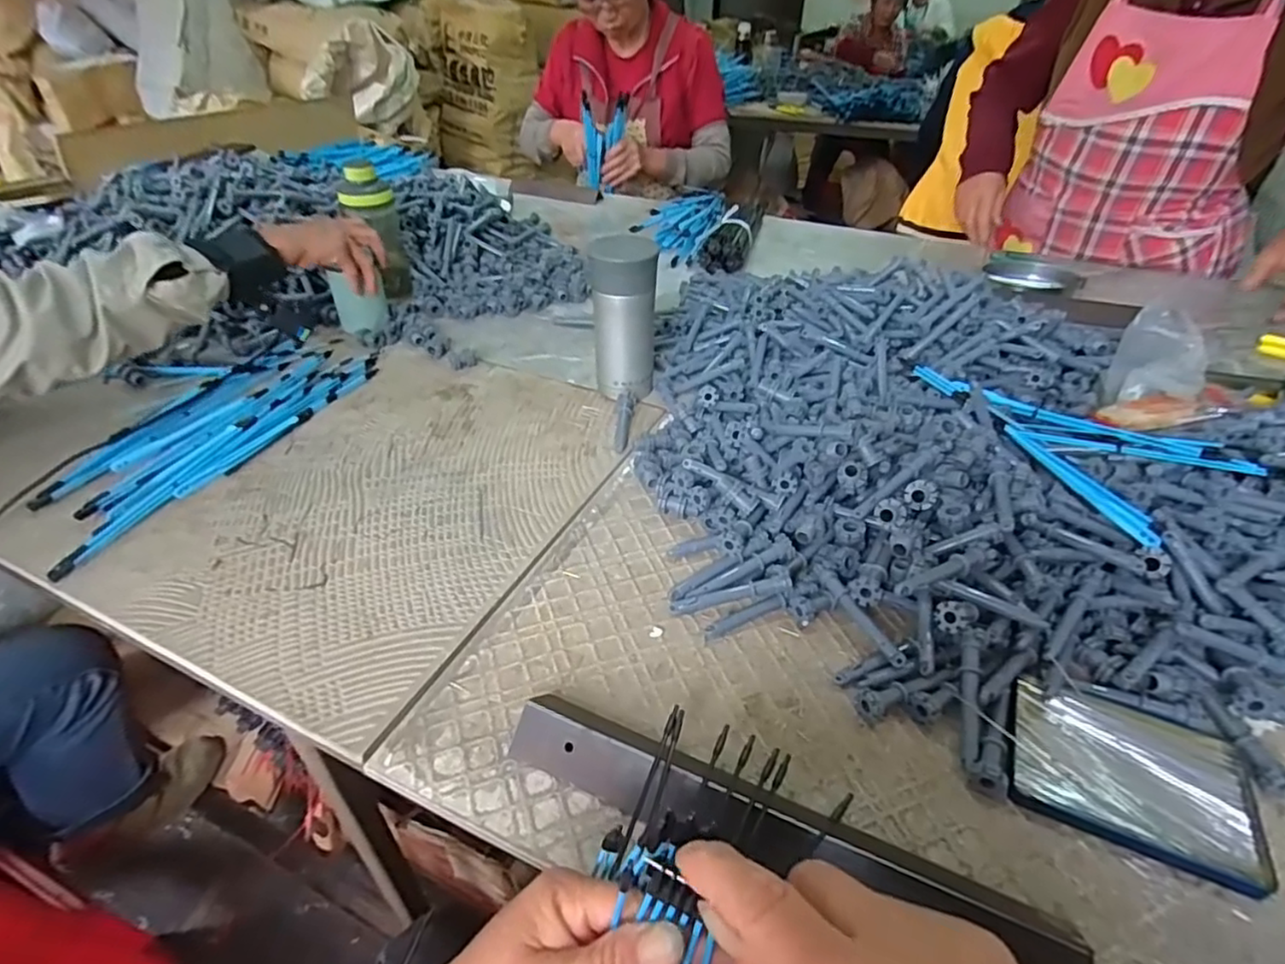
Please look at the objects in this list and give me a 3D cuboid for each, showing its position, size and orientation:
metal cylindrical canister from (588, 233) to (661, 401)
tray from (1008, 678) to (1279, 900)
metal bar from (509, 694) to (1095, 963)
[{"bbox_3d":[-0.019,-0.176,0.707,0.070,0.162,0.061,-1,39,-1],"label":"metal cylindrical canister"},{"bbox_3d":[0.300,0.178,0.398,0.131,0.012,0.097,18,42,21],"label":"tray"},{"bbox_3d":[0.067,0.197,0.360,0.315,0.030,0.043,18,42,21],"label":"metal bar"}]

